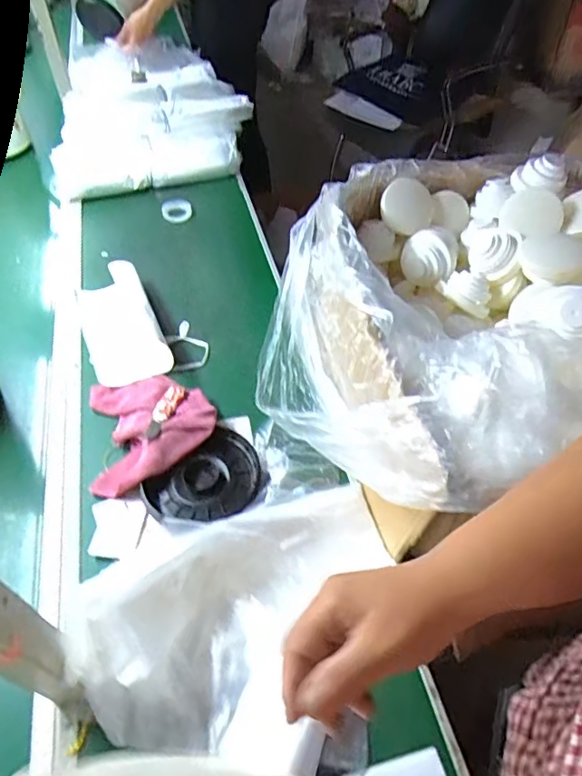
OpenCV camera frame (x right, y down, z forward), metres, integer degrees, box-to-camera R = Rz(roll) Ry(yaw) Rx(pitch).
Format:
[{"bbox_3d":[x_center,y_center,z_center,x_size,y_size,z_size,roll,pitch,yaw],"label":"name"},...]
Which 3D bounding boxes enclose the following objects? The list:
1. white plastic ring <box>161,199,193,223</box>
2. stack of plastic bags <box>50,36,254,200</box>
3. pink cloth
[{"bbox_3d":[-0.230,-0.358,1.048,0.059,0.015,0.068,-14,51,-8],"label":"white plastic ring"},{"bbox_3d":[-0.345,-0.714,1.286,0.427,0.094,0.724,-10,50,-5],"label":"stack of plastic bags"},{"bbox_3d":[-0.182,0.044,0.679,0.159,0.034,0.178,-12,51,-7],"label":"pink cloth"}]

